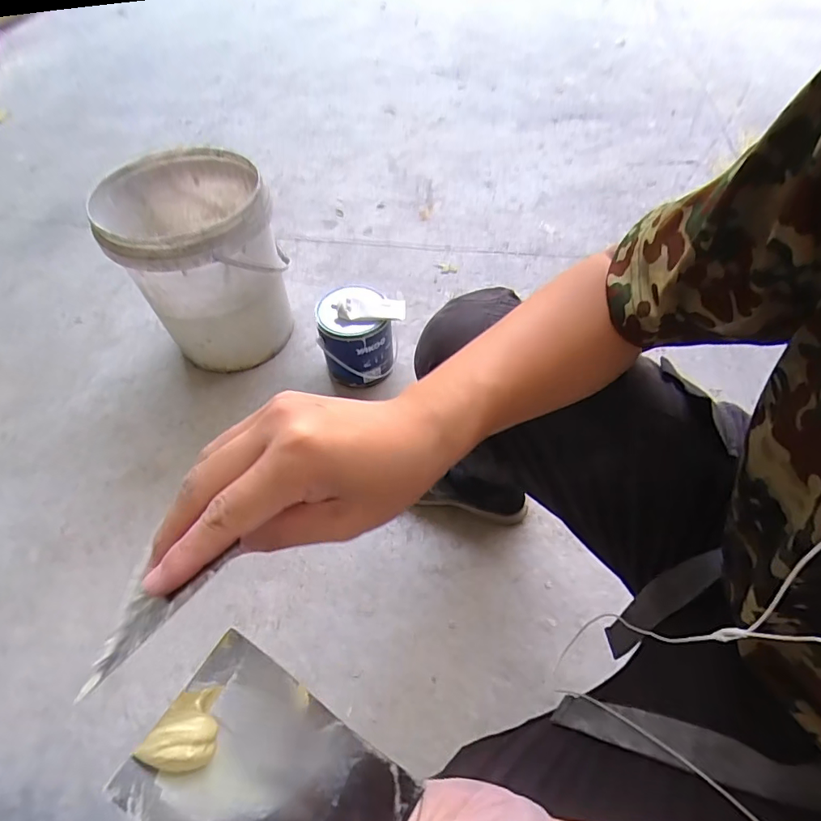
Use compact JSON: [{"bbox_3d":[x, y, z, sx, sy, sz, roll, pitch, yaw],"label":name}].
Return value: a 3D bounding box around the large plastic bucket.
[{"bbox_3d":[-0.403,-0.289,0.962,0.289,0.323,0.298,-1,55,1],"label":"large plastic bucket"}]

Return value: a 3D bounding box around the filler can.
[{"bbox_3d":[-0.109,-0.140,0.954,0.139,0.170,0.123,-8,55,-4],"label":"filler can"}]

